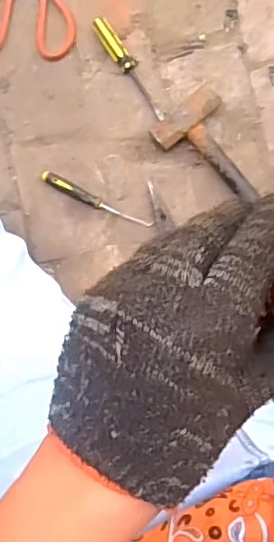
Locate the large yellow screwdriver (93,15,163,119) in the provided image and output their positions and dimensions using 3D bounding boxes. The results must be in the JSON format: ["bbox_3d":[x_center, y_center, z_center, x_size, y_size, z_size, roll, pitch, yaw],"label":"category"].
[{"bbox_3d":[-0.006,-0.280,0.786,0.026,0.028,0.159,-37,88,-3],"label":"large yellow screwdriver"}]

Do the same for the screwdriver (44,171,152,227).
[{"bbox_3d":[-0.054,-0.093,0.772,0.159,0.013,0.016,26,86,0],"label":"screwdriver"}]

